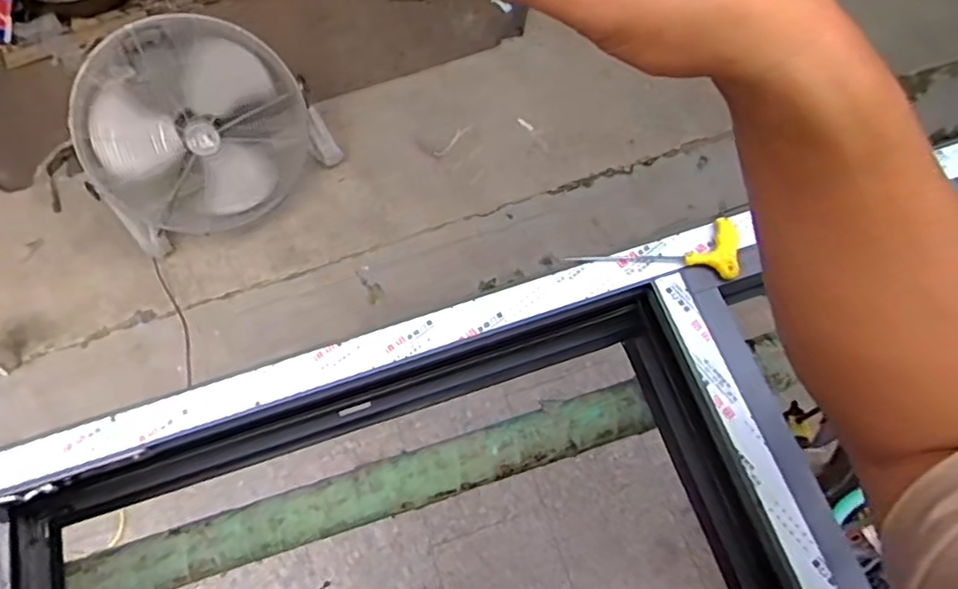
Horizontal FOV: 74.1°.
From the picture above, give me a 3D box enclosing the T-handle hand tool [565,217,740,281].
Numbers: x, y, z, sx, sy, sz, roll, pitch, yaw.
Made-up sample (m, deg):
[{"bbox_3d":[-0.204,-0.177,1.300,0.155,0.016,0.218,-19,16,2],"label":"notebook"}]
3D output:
[{"bbox_3d":[0.151,-0.036,0.558,0.142,0.028,0.050,-6,70,12],"label":"T-handle hand tool"}]

